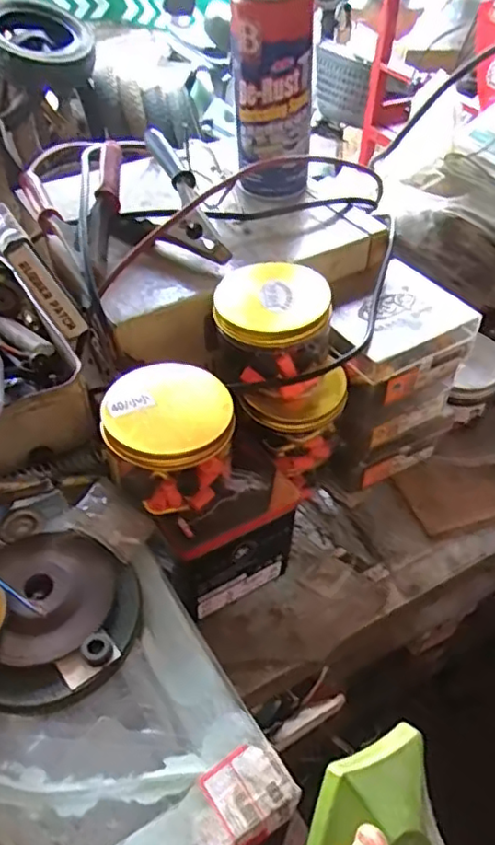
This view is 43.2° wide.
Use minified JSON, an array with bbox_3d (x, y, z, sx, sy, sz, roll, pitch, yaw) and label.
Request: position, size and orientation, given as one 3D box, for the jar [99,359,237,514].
[{"bbox_3d":[-0.051,0.008,0.410,0.080,0.059,0.078,1,47,-1],"label":"jar"}]

